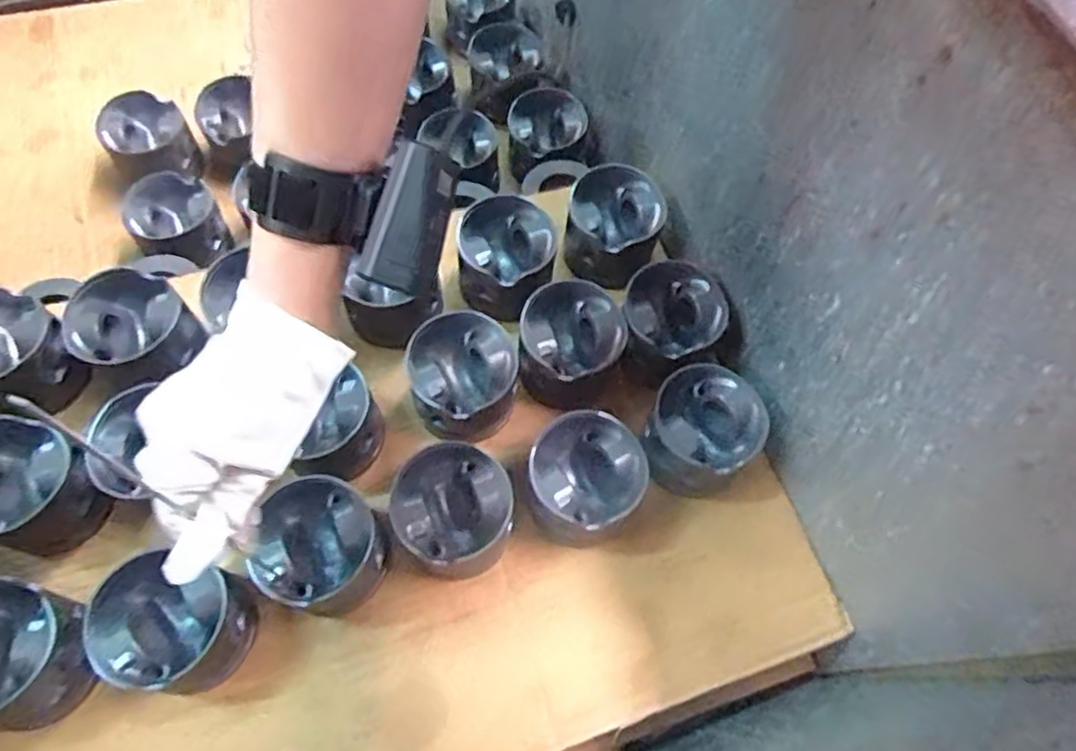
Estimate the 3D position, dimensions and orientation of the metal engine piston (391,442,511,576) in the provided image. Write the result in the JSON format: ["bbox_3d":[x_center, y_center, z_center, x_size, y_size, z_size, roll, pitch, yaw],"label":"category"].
[{"bbox_3d":[-0.064,0.106,0.530,0.086,0.071,0.086,1,66,-2],"label":"metal engine piston"}]

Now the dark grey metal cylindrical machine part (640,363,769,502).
[{"bbox_3d":[0.133,0.047,0.571,0.091,0.072,0.099,1,66,-2],"label":"dark grey metal cylindrical machine part"}]

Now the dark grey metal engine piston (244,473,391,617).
[{"bbox_3d":[-0.160,0.126,0.513,0.087,0.070,0.090,1,66,-2],"label":"dark grey metal engine piston"}]

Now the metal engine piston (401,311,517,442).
[{"bbox_3d":[-0.064,0.001,0.578,0.085,0.063,0.092,1,66,-2],"label":"metal engine piston"}]

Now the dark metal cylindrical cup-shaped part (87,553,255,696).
[{"bbox_3d":[-0.252,0.174,0.479,0.084,0.073,0.079,1,66,-2],"label":"dark metal cylindrical cup-shaped part"}]

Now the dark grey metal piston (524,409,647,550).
[{"bbox_3d":[0.036,0.081,0.552,0.090,0.071,0.091,1,66,-2],"label":"dark grey metal piston"}]

